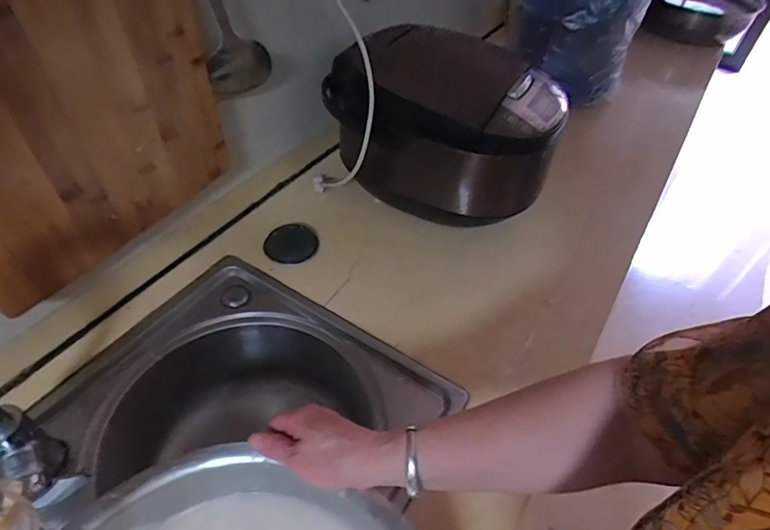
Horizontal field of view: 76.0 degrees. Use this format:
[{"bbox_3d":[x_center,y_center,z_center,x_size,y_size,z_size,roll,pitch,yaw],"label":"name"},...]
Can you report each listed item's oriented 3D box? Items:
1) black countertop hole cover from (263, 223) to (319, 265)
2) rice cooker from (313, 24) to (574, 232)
[{"bbox_3d":[-0.143,-0.032,0.763,0.072,0.022,0.073,16,48,10],"label":"black countertop hole cover"},{"bbox_3d":[0.088,-0.221,0.789,0.349,0.198,0.238,26,50,18],"label":"rice cooker"}]

